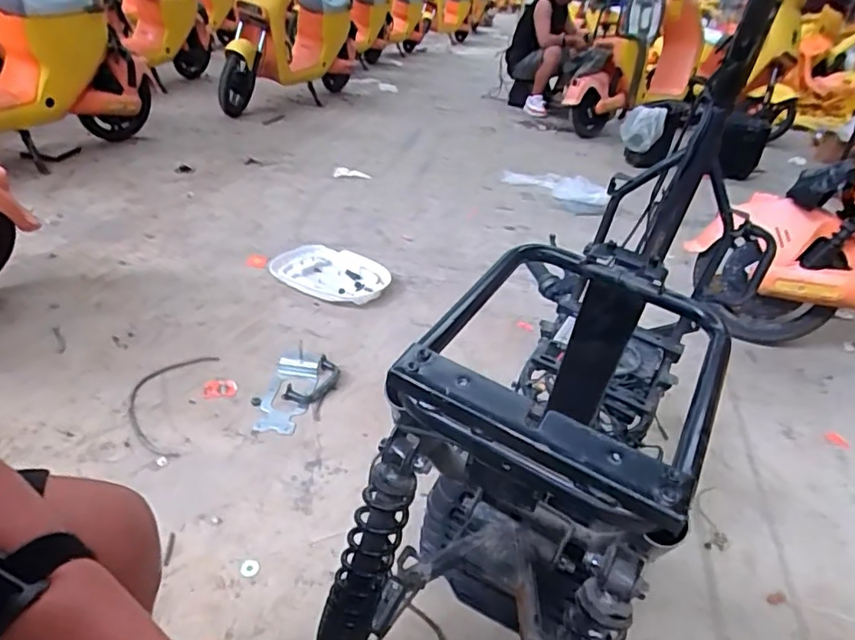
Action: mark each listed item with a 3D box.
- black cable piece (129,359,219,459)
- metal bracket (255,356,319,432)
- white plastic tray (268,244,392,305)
[{"bbox_3d":[-0.568,0.175,1.241,0.143,0.014,0.322,8,32,-9],"label":"black cable piece"},{"bbox_3d":[-0.316,0.165,1.303,0.098,0.020,0.232,7,31,0],"label":"metal bracket"},{"bbox_3d":[-0.305,-0.150,1.784,0.360,0.059,0.257,20,33,20],"label":"white plastic tray"}]

